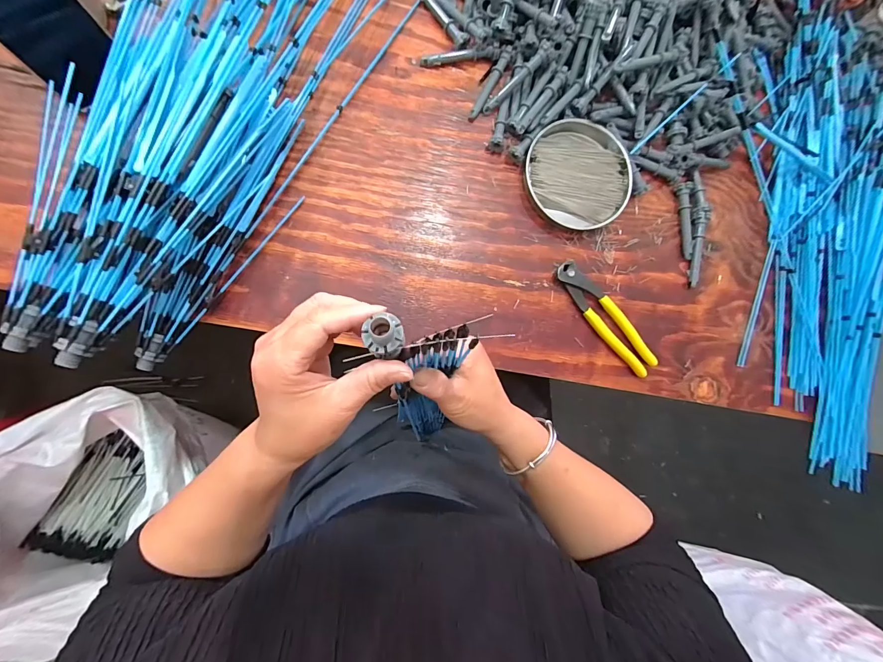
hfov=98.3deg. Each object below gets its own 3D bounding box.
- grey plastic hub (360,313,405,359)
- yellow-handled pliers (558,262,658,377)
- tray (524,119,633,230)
[{"bbox_3d":[-0.033,0.004,0.229,0.023,0.018,0.026,-31,94,-7],"label":"grey plastic hub"},{"bbox_3d":[0.199,-0.014,0.464,0.035,0.018,0.165,-38,92,-9],"label":"yellow-handled pliers"},{"bbox_3d":[0.167,-0.193,0.466,0.131,0.013,0.126,1,86,-9],"label":"tray"}]

